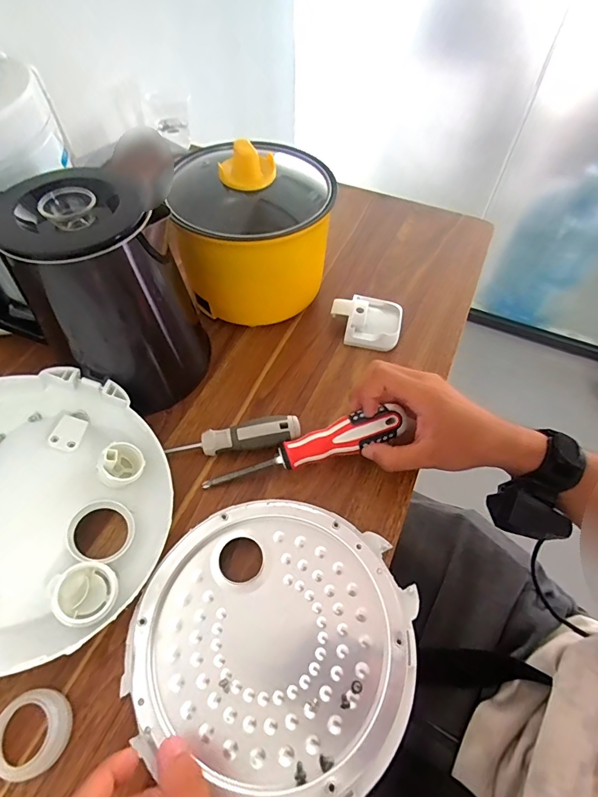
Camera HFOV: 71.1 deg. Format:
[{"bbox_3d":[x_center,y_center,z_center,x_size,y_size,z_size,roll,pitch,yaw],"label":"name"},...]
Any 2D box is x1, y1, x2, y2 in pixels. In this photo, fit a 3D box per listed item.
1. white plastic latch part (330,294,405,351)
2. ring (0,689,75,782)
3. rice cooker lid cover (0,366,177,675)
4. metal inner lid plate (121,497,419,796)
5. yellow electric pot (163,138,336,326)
[{"bbox_3d":[0.077,-0.091,0.474,0.077,0.020,0.073,11,56,6],"label":"white plastic latch part"},{"bbox_3d":[-0.169,0.212,0.265,0.042,0.020,0.042,1,56,-1],"label":"ring"},{"bbox_3d":[-0.205,0.081,0.313,0.200,0.037,0.206,38,56,2],"label":"rice cooker lid cover"},{"bbox_3d":[-0.015,0.165,0.295,0.184,0.016,0.182,1,56,-1],"label":"metal inner lid plate"},{"bbox_3d":[-0.046,-0.182,0.450,0.159,0.157,0.166,1,56,-1],"label":"yellow electric pot"}]

